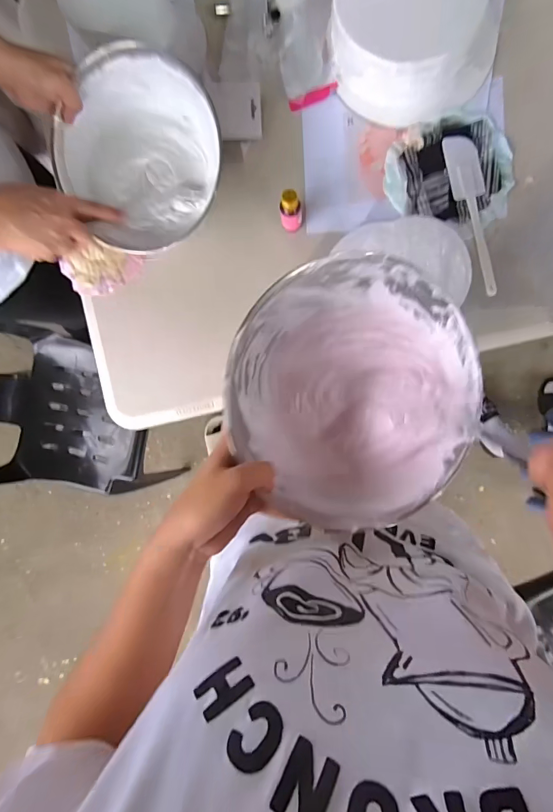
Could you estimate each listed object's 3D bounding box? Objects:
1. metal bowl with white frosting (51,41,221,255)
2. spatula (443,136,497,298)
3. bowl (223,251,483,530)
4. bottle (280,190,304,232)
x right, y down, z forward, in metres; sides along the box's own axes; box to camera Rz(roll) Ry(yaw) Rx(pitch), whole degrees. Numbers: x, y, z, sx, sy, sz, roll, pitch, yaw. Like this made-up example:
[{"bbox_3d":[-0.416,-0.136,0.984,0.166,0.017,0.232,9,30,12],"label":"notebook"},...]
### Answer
[{"bbox_3d":[-0.192,-0.358,0.575,0.222,0.096,0.221,0,95,3],"label":"metal bowl with white frosting"},{"bbox_3d":[0.292,-0.283,0.585,0.047,0.010,0.237,-11,94,4],"label":"spatula"},{"bbox_3d":[0.076,-0.011,0.370,0.224,0.097,0.230,0,95,3],"label":"bowl"},{"bbox_3d":[0.022,-0.278,0.574,0.030,0.084,0.035,2,95,3],"label":"bottle"}]

